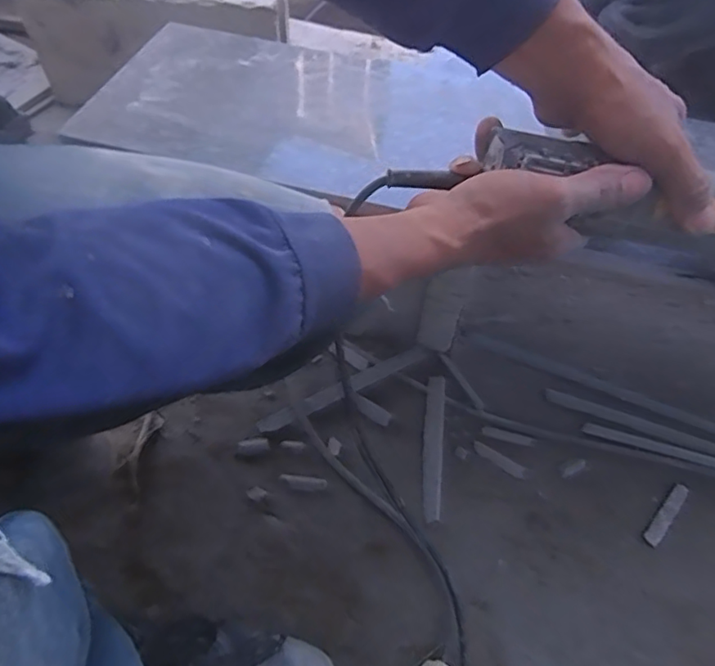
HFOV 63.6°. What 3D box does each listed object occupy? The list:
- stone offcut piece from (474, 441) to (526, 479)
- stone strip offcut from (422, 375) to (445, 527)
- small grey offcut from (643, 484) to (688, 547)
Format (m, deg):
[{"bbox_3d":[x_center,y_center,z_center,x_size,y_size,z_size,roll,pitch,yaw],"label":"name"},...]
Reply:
[{"bbox_3d":[0.151,0.136,0.616,0.059,0.004,0.013,29,59,17],"label":"stone offcut piece"},{"bbox_3d":[0.081,0.119,0.612,0.020,0.013,0.156,6,55,2],"label":"stone strip offcut"},{"bbox_3d":[0.314,0.182,0.585,0.015,0.004,0.080,38,62,22],"label":"small grey offcut"}]

